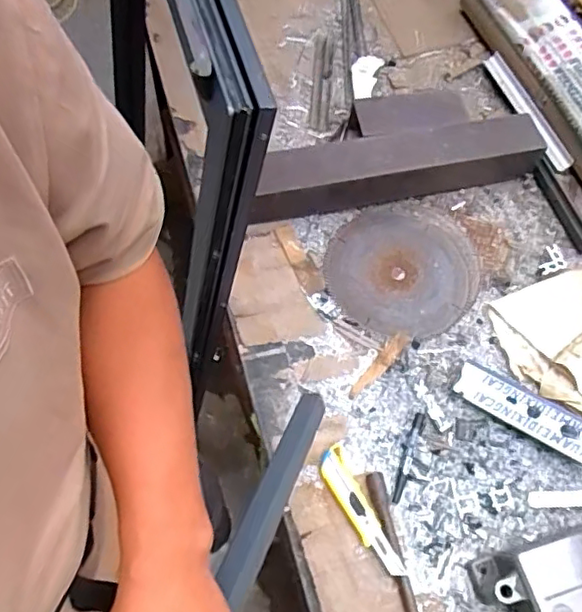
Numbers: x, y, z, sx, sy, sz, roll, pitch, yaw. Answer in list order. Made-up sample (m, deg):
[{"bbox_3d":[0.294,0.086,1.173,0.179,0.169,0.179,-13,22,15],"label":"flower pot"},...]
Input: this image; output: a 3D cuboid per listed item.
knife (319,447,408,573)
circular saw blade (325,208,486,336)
[{"bbox_3d":[0.088,0.276,0.818,0.041,0.018,0.179,-24,67,-13],"label":"knife"},{"bbox_3d":[0.188,-0.066,1.016,0.242,0.007,0.259,3,61,-5],"label":"circular saw blade"}]

